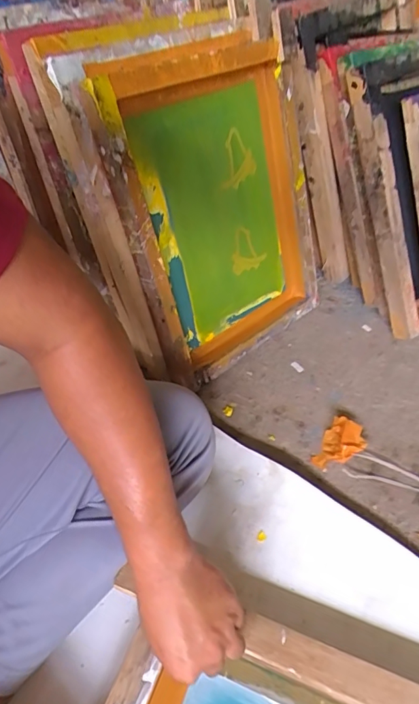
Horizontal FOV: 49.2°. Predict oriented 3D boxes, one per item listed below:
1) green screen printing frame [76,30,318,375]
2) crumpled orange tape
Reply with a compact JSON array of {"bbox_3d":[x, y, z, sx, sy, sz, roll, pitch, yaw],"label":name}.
[{"bbox_3d":[0.015,-0.212,0.728,0.337,0.463,0.078,-36,36,-27],"label":"green screen printing frame"},{"bbox_3d":[0.196,0.140,0.685,0.057,0.025,0.087,29,55,25],"label":"crumpled orange tape"}]

